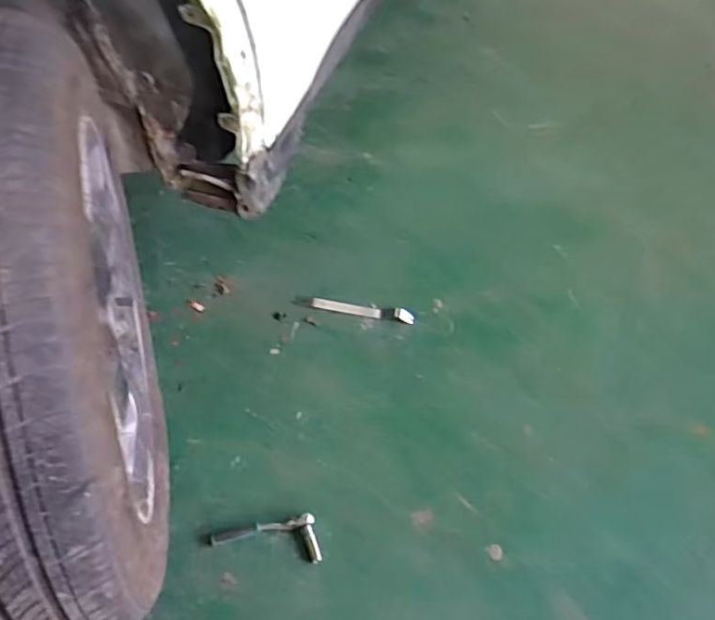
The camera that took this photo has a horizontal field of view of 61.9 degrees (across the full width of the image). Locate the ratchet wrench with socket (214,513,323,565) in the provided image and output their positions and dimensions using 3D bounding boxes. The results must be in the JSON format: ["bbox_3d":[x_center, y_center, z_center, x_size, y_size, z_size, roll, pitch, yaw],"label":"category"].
[{"bbox_3d":[-0.128,0.323,0.868,0.156,0.021,0.061,8,50,2],"label":"ratchet wrench with socket"}]

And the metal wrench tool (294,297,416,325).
[{"bbox_3d":[-0.007,-0.003,1.177,0.237,0.014,0.034,11,50,4],"label":"metal wrench tool"}]

